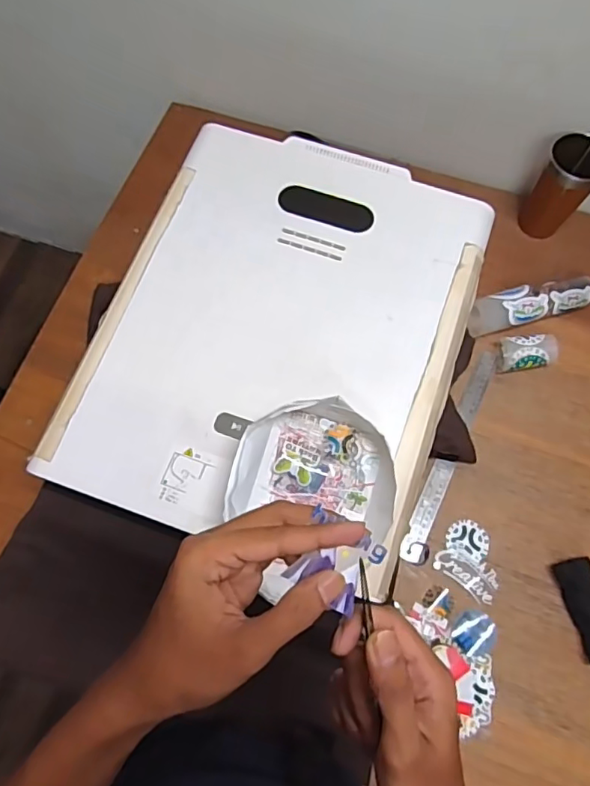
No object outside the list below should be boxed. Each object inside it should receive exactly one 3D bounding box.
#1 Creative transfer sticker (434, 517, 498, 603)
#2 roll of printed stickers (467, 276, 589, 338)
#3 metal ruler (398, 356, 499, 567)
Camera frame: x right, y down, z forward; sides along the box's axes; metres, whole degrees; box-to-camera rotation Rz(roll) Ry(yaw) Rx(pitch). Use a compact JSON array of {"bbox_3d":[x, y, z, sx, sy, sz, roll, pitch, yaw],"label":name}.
[{"bbox_3d":[0.231,0.214,0.706,0.084,0.005,0.081,31,72,12],"label":"Creative transfer sticker"},{"bbox_3d":[0.345,-0.129,0.801,0.197,0.039,0.053,-14,73,-5],"label":"roll of printed stickers"},{"bbox_3d":[0.216,0.080,0.752,0.036,0.008,0.322,24,72,5],"label":"metal ruler"}]

